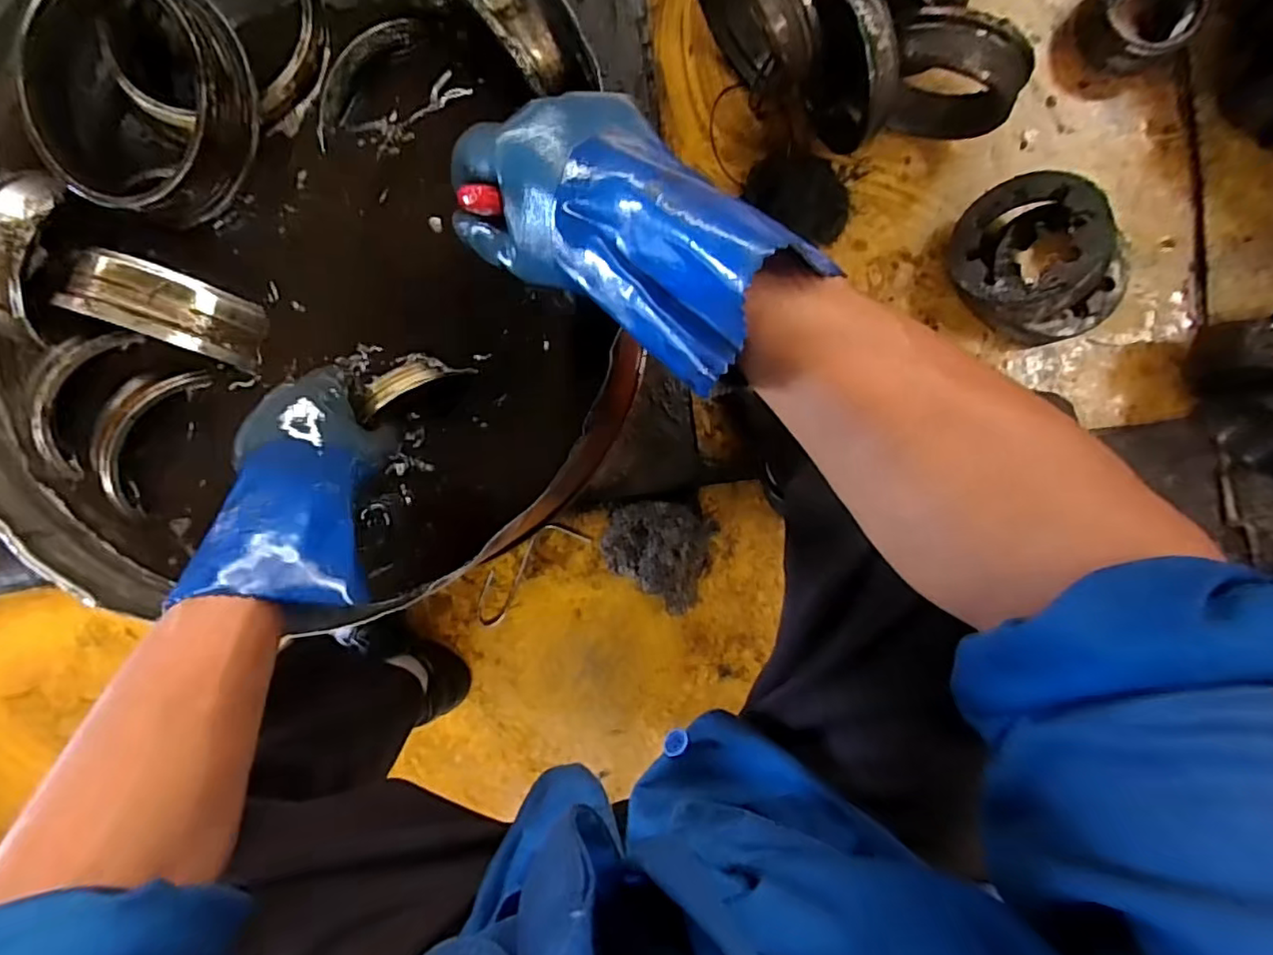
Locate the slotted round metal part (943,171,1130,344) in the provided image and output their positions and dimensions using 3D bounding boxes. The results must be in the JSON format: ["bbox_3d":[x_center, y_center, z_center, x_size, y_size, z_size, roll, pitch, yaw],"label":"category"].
[{"bbox_3d":[0.505,-0.261,0.762,0.218,0.137,0.153,35,95,0],"label":"slotted round metal part"}]

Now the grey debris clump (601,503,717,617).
[{"bbox_3d":[0.031,0.096,0.838,0.154,0.070,0.144,25,95,1],"label":"grey debris clump"}]

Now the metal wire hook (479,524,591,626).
[{"bbox_3d":[-0.162,0.136,0.884,0.201,0.011,0.062,-42,91,5],"label":"metal wire hook"}]

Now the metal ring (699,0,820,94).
[{"bbox_3d":[0.145,-0.553,0.733,0.070,0.191,0.176,-36,92,5],"label":"metal ring"}]

